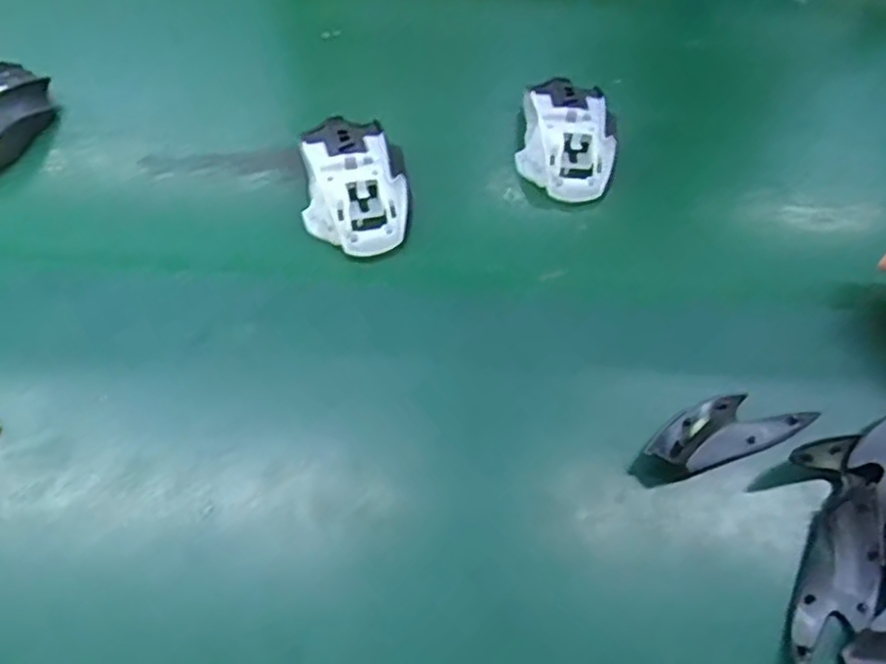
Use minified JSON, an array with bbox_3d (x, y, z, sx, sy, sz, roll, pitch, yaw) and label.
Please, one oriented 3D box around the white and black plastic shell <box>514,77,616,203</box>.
[{"bbox_3d":[0.087,-0.135,0.484,0.066,0.036,0.096,10,54,5],"label":"white and black plastic shell"}]

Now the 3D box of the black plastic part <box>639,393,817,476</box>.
[{"bbox_3d":[0.153,0.052,0.376,0.103,0.017,0.033,-5,54,-21],"label":"black plastic part"}]

